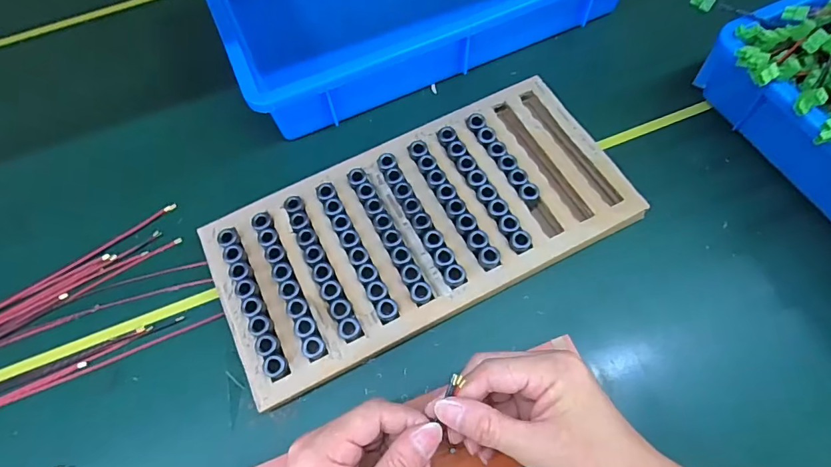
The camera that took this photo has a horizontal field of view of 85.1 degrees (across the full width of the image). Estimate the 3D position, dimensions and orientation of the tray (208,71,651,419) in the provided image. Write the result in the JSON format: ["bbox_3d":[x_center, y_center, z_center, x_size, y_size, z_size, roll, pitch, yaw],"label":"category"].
[{"bbox_3d":[0.003,-0.010,0.410,0.358,0.033,0.174,-26,66,-9],"label":"tray"}]

